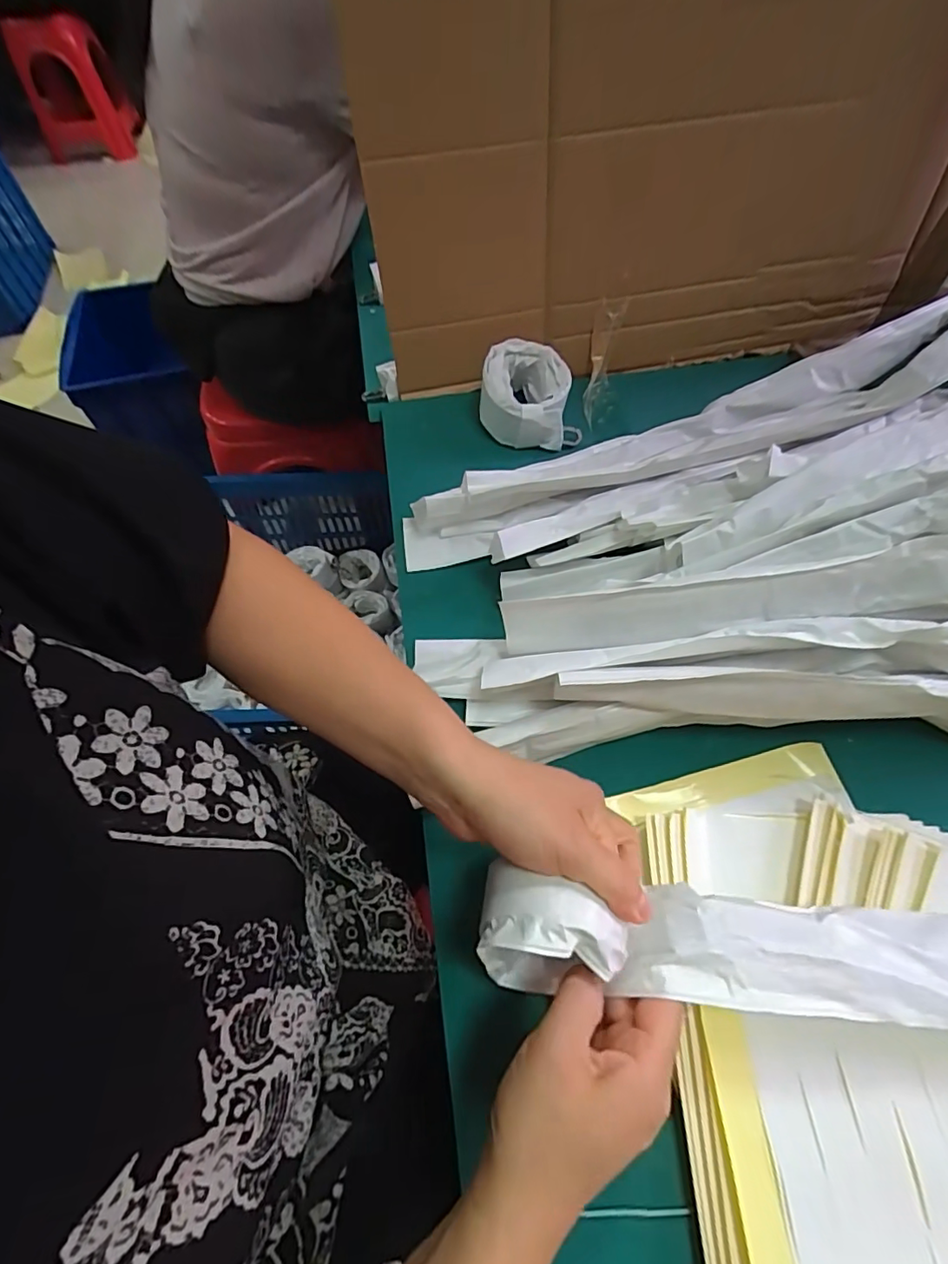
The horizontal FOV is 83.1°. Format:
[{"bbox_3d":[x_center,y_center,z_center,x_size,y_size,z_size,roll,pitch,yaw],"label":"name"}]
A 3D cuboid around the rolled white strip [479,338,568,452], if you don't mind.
[{"bbox_3d":[0.053,-0.246,0.552,0.086,0.055,0.094,9,60,6],"label":"rolled white strip"}]

